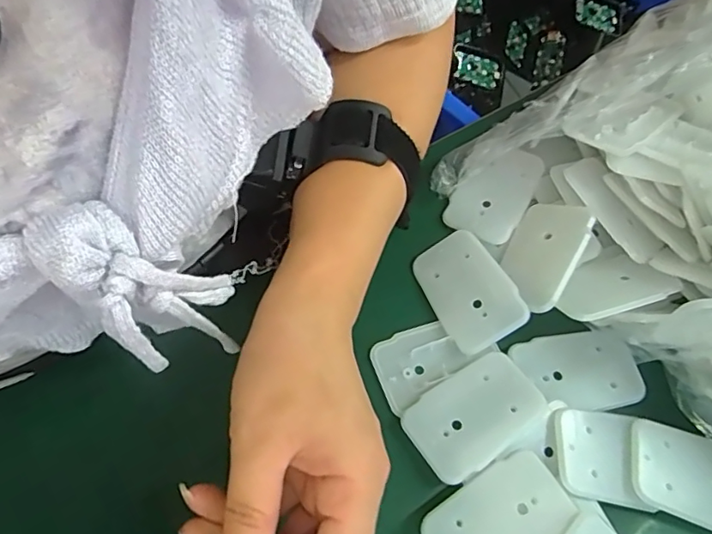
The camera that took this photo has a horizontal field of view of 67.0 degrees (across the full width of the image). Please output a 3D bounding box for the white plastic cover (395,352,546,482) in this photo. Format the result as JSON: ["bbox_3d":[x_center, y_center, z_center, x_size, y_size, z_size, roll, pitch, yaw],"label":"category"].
[{"bbox_3d":[0.060,0.074,0.274,0.067,0.004,0.043,-29,70,-16],"label":"white plastic cover"}]

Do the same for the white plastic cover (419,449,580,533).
[{"bbox_3d":[0.066,0.118,0.247,0.067,0.005,0.043,-30,70,-16],"label":"white plastic cover"}]

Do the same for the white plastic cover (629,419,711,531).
[{"bbox_3d":[0.165,0.102,0.261,0.061,0.007,0.042,18,65,5],"label":"white plastic cover"}]

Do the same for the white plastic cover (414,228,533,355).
[{"bbox_3d":[0.063,0.012,0.308,0.043,0.004,0.069,-36,57,9],"label":"white plastic cover"}]

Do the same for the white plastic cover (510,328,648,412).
[{"bbox_3d":[0.119,0.055,0.288,0.063,0.007,0.041,-4,65,-6],"label":"white plastic cover"}]

